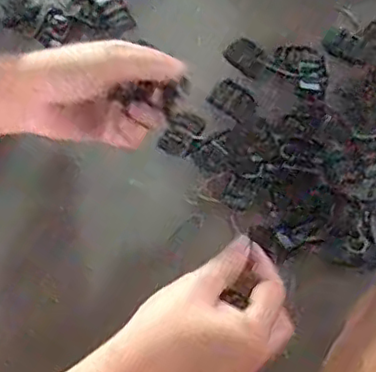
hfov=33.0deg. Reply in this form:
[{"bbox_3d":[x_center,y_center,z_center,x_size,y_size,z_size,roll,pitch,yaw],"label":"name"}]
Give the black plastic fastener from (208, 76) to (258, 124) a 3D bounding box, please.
[{"bbox_3d":[0.037,-0.071,0.522,0.038,0.004,0.029,35,74,15],"label":"black plastic fastener"}]

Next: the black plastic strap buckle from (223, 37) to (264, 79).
[{"bbox_3d":[0.050,-0.109,0.536,0.027,0.004,0.036,-42,72,-13],"label":"black plastic strap buckle"}]

